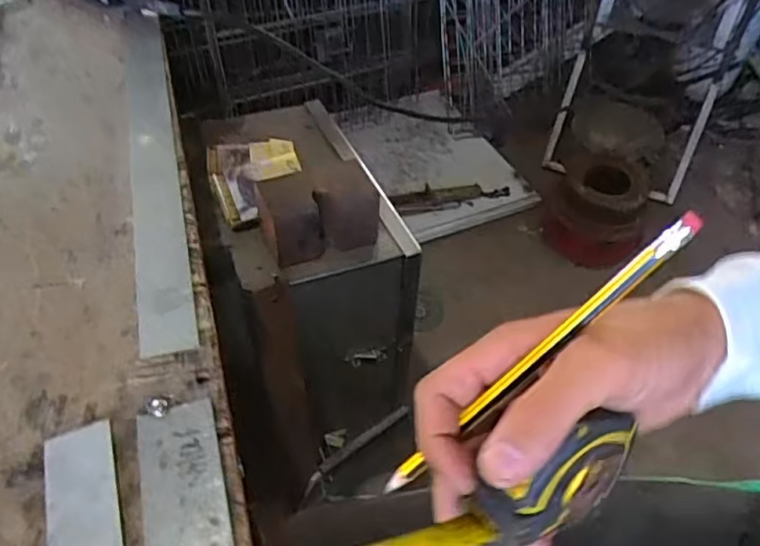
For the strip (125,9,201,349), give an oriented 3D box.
[{"bbox_3d":[-0.202,-0.116,0.547,0.039,0.009,0.451,-14,52,-9],"label":"strip"}]

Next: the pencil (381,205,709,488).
[{"bbox_3d":[0.062,0.041,0.262,0.006,0.178,0.008,17,34,-44],"label":"pencil"}]

